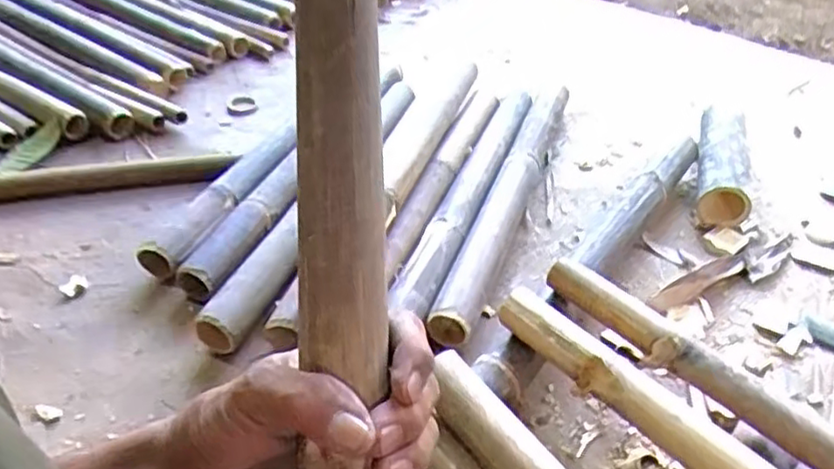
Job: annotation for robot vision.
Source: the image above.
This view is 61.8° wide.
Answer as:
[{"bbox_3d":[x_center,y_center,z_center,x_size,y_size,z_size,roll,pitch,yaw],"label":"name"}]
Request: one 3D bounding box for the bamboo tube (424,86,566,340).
[{"bbox_3d":[0.139,-0.060,1.037,0.062,0.063,0.621,13,40,16],"label":"bamboo tube"}]

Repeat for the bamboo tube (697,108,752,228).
[{"bbox_3d":[0.479,-0.111,1.098,0.069,0.071,0.266,11,40,13],"label":"bamboo tube"}]

